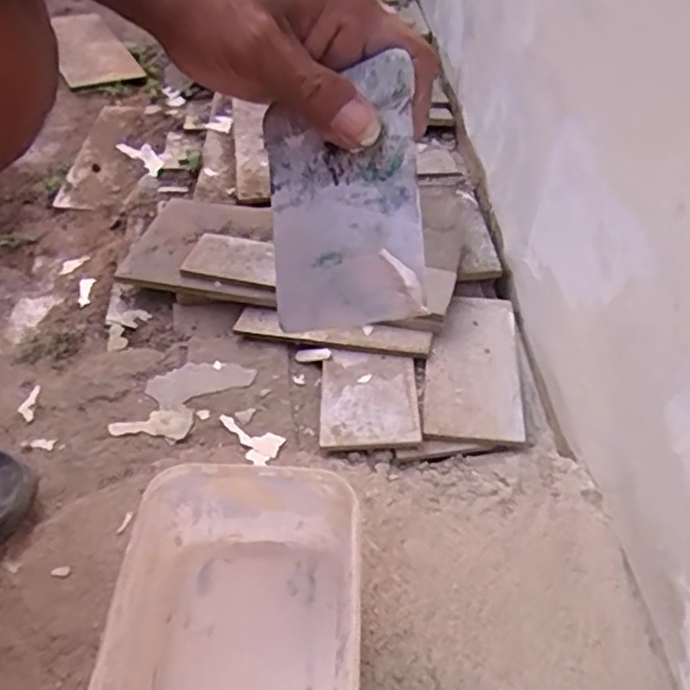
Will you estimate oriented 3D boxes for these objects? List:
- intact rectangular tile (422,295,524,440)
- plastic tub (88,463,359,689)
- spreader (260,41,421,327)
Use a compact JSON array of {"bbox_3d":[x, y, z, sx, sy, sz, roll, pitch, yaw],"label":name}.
[{"bbox_3d":[0.120,0.014,0.657,0.085,0.005,0.192,6,43,5],"label":"intact rectangular tile"},{"bbox_3d":[-0.060,0.173,0.412,0.131,0.088,0.175,2,43,0],"label":"plastic tub"},{"bbox_3d":[-0.003,-0.059,0.296,0.078,0.103,0.004,-8,-7,38],"label":"spreader"}]

